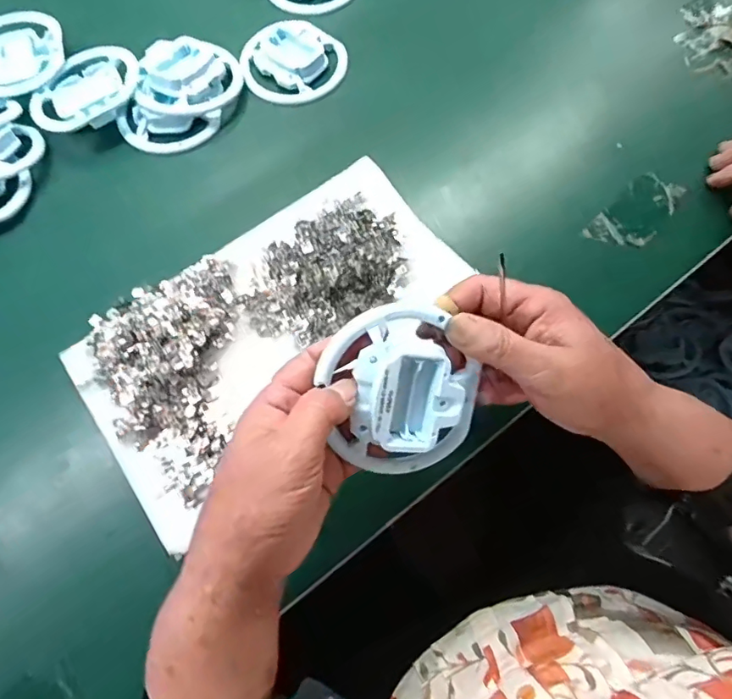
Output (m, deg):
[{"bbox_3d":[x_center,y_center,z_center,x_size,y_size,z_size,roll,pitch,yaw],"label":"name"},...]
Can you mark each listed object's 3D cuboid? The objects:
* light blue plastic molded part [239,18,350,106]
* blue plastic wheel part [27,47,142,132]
[{"bbox_3d":[-0.069,-0.281,0.491,0.097,0.019,0.085,-26,73,-7],"label":"light blue plastic molded part"},{"bbox_3d":[-0.260,-0.242,0.471,0.102,0.026,0.082,-34,74,-10],"label":"blue plastic wheel part"}]

